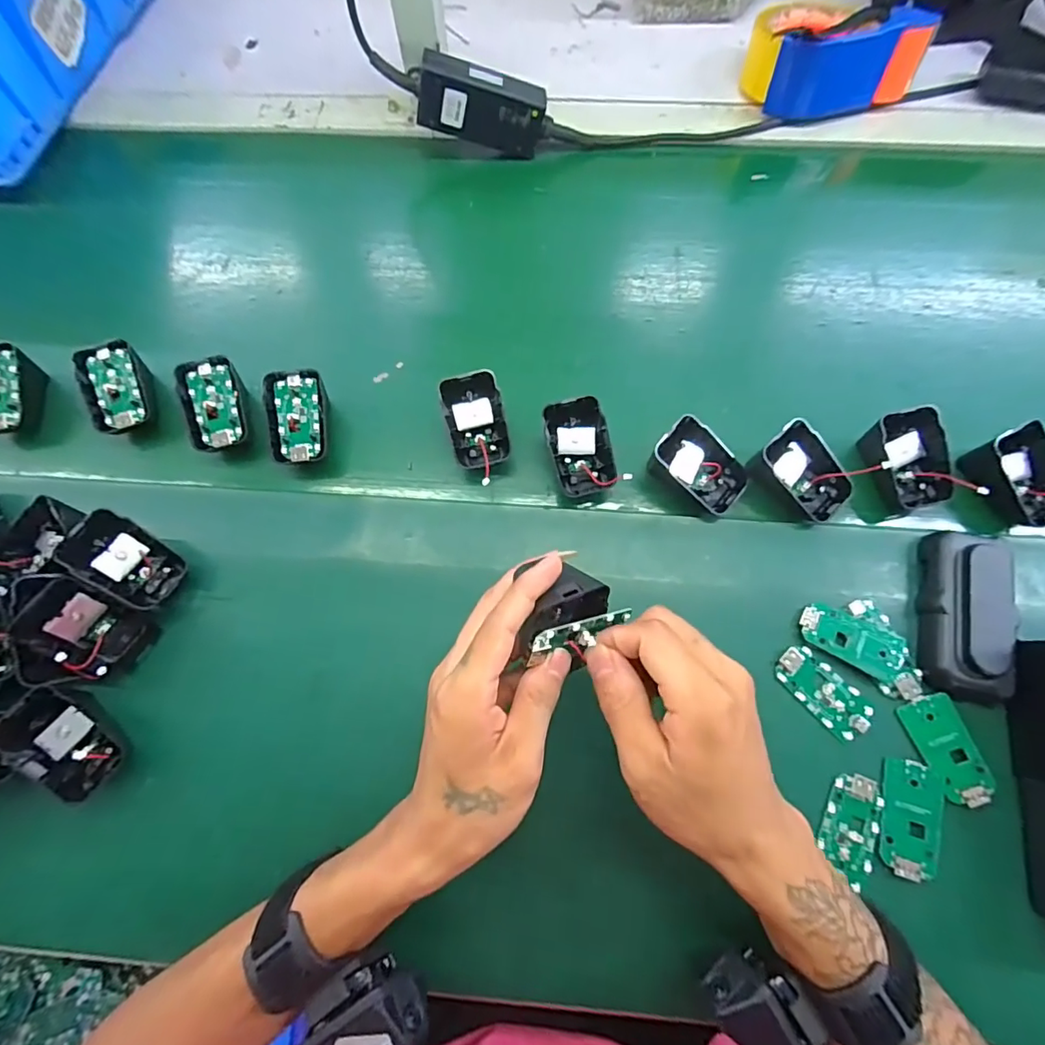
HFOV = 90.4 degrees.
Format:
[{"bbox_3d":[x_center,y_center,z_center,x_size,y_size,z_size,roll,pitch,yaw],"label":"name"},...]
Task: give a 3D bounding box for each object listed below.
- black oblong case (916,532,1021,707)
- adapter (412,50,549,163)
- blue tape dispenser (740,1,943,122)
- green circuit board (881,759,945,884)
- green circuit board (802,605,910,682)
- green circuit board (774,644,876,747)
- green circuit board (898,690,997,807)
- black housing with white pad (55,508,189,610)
[{"bbox_3d":[0.291,0.058,0.337,0.052,0.026,0.104,12,70,6],"label":"black oblong case"},{"bbox_3d":[-0.035,-0.384,0.482,0.121,0.050,0.030,6,68,-17],"label":"adapter"},{"bbox_3d":[0.299,-0.448,0.499,0.148,0.079,0.069,4,69,3],"label":"blue tape dispenser"},{"bbox_3d":[0.233,0.178,0.311,0.031,0.005,0.062,16,70,7],"label":"green circuit board"},{"bbox_3d":[0.217,0.078,0.342,0.065,0.006,0.032,24,72,10],"label":"green circuit board"},{"bbox_3d":[0.194,0.109,0.334,0.032,0.005,0.062,-41,74,-13],"label":"green circuit board"},{"bbox_3d":[0.264,0.140,0.321,0.032,0.006,0.063,-18,70,-6],"label":"green circuit board"},{"bbox_3d":[-0.266,0.026,0.348,0.067,0.020,0.044,36,68,-20],"label":"black housing with white pad"}]

